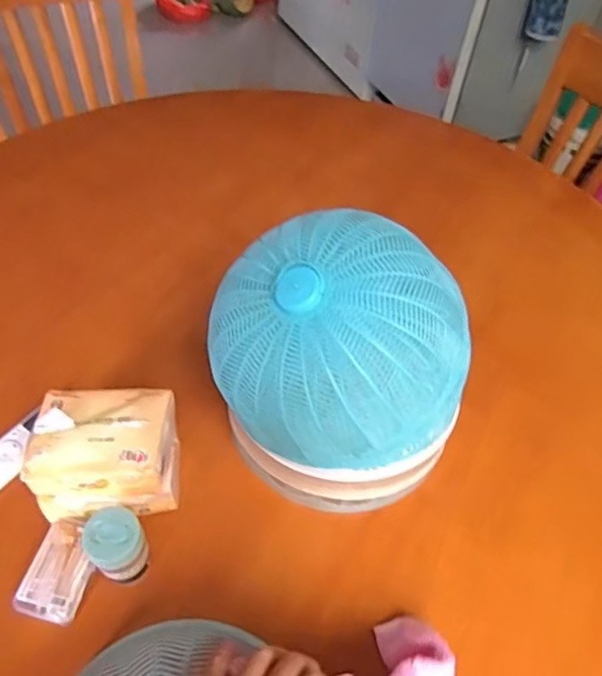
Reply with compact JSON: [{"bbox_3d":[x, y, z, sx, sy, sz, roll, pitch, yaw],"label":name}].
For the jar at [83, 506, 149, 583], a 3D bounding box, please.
[{"bbox_3d":[-0.165,0.192,0.518,0.045,0.082,0.054,-24,57,-21],"label":"jar"}]

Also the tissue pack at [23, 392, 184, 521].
[{"bbox_3d":[-0.190,0.117,0.560,0.131,0.096,0.110,2,53,-2],"label":"tissue pack"}]

